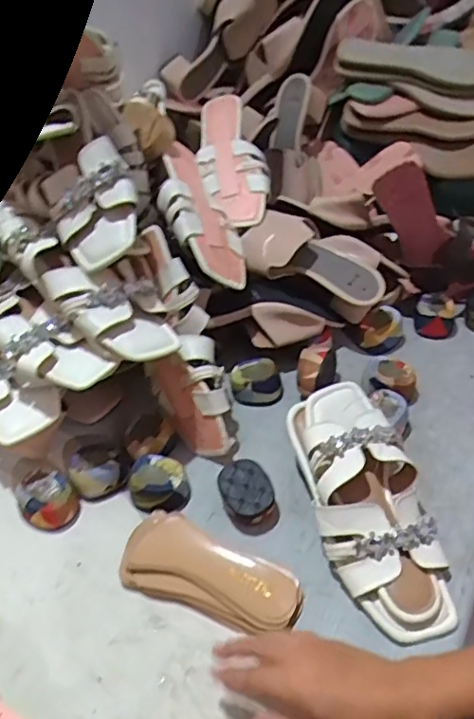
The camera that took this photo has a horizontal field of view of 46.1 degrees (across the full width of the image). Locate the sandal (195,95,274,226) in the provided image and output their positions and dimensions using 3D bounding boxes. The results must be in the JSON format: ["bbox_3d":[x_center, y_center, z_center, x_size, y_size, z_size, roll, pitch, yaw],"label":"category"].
[{"bbox_3d":[-0.008,-0.268,0.734,0.084,0.034,0.224,-10,63,-4],"label":"sandal"}]

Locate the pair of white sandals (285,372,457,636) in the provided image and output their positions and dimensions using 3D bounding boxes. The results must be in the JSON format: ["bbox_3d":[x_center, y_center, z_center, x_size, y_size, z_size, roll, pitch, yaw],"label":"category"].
[{"bbox_3d":[0.126,0.133,0.532,0.108,0.061,0.248,-14,61,-8],"label":"pair of white sandals"}]

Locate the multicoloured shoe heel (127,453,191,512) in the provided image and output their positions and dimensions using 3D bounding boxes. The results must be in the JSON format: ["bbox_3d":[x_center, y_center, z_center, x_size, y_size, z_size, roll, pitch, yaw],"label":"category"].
[{"bbox_3d":[-0.081,0.129,0.585,0.058,0.030,0.048,1,45,7],"label":"multicoloured shoe heel"}]

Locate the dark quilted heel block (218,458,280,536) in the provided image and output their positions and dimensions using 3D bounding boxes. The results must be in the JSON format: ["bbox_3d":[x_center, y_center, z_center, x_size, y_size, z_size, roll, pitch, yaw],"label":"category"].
[{"bbox_3d":[0.011,0.138,0.563,0.048,0.036,0.064,-21,47,-15],"label":"dark quilted heel block"}]

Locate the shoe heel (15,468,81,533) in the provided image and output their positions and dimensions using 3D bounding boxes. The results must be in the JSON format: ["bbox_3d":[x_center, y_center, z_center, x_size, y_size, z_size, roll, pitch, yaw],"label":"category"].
[{"bbox_3d":[-0.195,0.145,0.573,0.055,0.040,0.053,-3,45,3],"label":"shoe heel"}]

